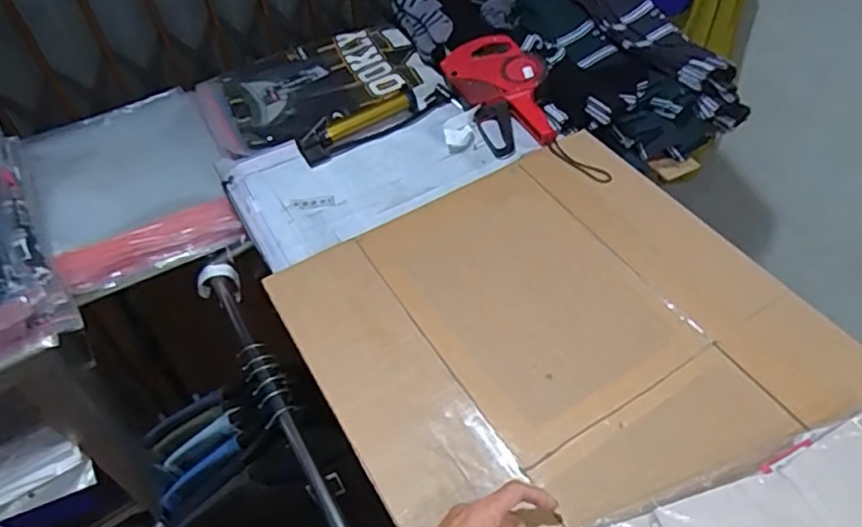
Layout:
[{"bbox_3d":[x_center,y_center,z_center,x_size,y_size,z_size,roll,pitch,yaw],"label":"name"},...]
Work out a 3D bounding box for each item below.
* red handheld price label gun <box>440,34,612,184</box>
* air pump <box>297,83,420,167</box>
[{"bbox_3d":[0.139,-0.229,0.931,0.140,0.053,0.327,-26,65,-19],"label":"red handheld price label gun"},{"bbox_3d":[-0.105,-0.212,0.934,0.203,0.036,0.049,-35,57,-24],"label":"air pump"}]

